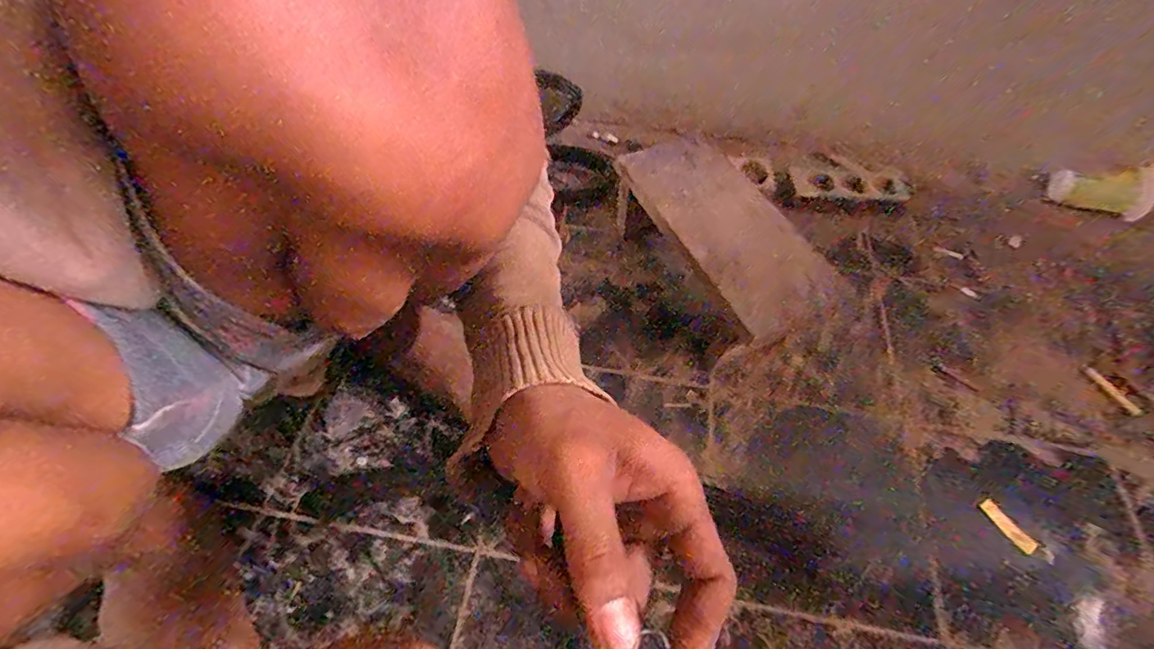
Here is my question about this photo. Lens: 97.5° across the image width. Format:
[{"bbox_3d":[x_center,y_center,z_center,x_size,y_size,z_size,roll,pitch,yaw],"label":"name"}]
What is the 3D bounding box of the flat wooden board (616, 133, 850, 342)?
[{"bbox_3d":[0.155,-0.104,0.534,0.109,0.045,0.263,-37,79,2],"label":"flat wooden board"}]

